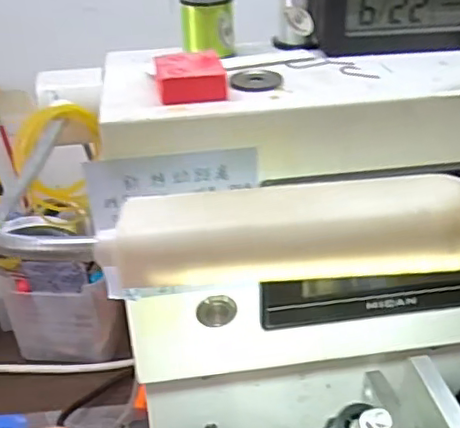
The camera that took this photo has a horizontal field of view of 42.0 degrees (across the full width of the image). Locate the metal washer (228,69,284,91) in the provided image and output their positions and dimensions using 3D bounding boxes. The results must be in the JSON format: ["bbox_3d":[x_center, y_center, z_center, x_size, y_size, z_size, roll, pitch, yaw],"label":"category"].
[{"bbox_3d":[0.013,-0.062,0.277,0.021,0.005,0.021,-1,32,1],"label":"metal washer"}]

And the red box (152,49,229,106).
[{"bbox_3d":[-0.018,-0.061,0.265,0.030,0.012,0.032,-6,32,-6],"label":"red box"}]

